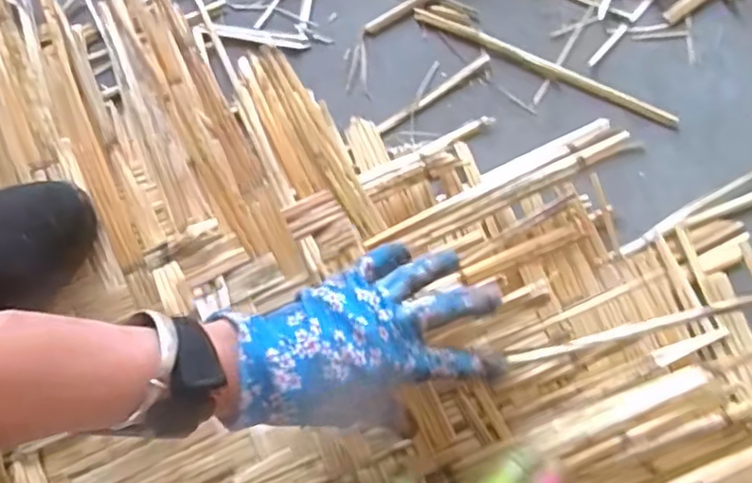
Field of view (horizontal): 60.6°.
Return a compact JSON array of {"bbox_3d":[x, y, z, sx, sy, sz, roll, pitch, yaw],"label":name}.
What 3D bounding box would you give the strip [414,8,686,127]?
[{"bbox_3d":[0.134,-0.140,0.516,0.221,0.007,0.012,26,81,6],"label":"strip"}]

